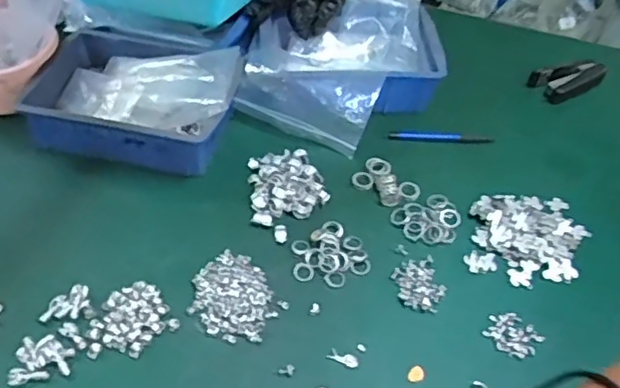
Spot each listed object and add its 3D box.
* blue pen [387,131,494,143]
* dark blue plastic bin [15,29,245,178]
[{"bbox_3d":[0.176,-0.075,0.833,0.138,0.009,0.013,1,47,-3],"label":"blue pen"},{"bbox_3d":[-0.217,-0.129,0.803,0.246,0.082,0.182,8,47,4],"label":"dark blue plastic bin"}]

